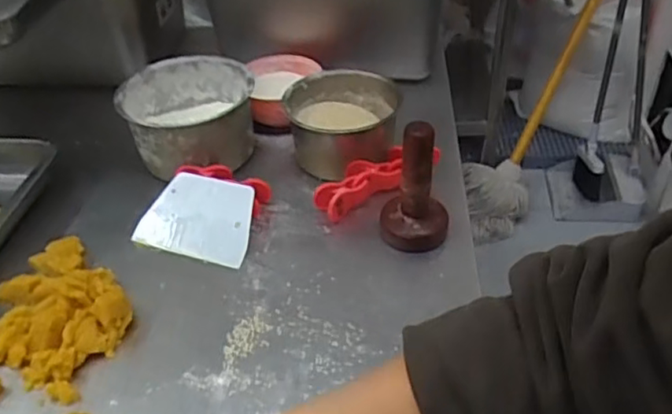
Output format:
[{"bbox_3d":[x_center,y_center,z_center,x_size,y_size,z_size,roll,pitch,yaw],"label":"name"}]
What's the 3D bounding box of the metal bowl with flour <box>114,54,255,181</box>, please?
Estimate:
[{"bbox_3d":[-0.170,-0.106,0.725,0.148,0.077,0.145,-6,41,-1],"label":"metal bowl with flour"}]

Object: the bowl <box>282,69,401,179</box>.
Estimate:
[{"bbox_3d":[0.005,-0.098,0.715,0.123,0.070,0.129,-3,41,3],"label":"bowl"}]

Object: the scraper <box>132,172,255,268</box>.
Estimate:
[{"bbox_3d":[-0.140,0.009,0.637,0.117,0.009,0.087,12,69,15],"label":"scraper"}]

